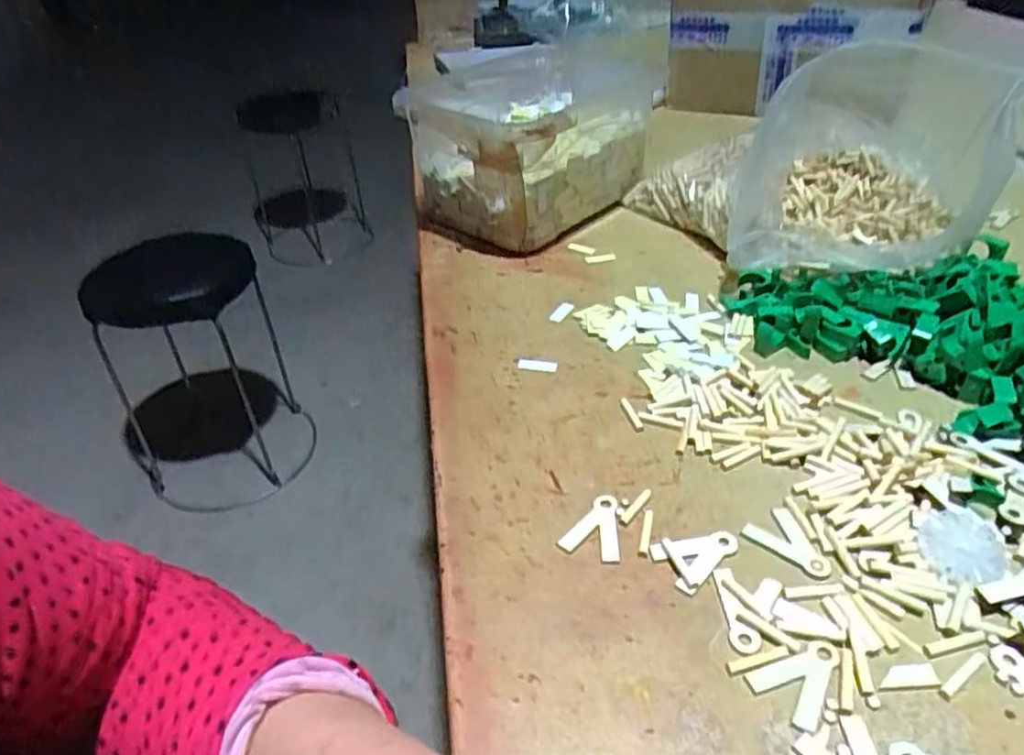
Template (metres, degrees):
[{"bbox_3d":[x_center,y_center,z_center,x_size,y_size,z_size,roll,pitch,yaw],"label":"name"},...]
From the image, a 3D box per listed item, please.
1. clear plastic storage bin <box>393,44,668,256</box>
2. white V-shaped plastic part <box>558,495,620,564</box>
[{"bbox_3d":[0.015,-0.222,0.687,0.208,0.126,0.178,-31,44,-31],"label":"clear plastic storage bin"},{"bbox_3d":[0.042,0.082,0.371,0.030,0.004,0.044,0,37,7],"label":"white V-shaped plastic part"}]

